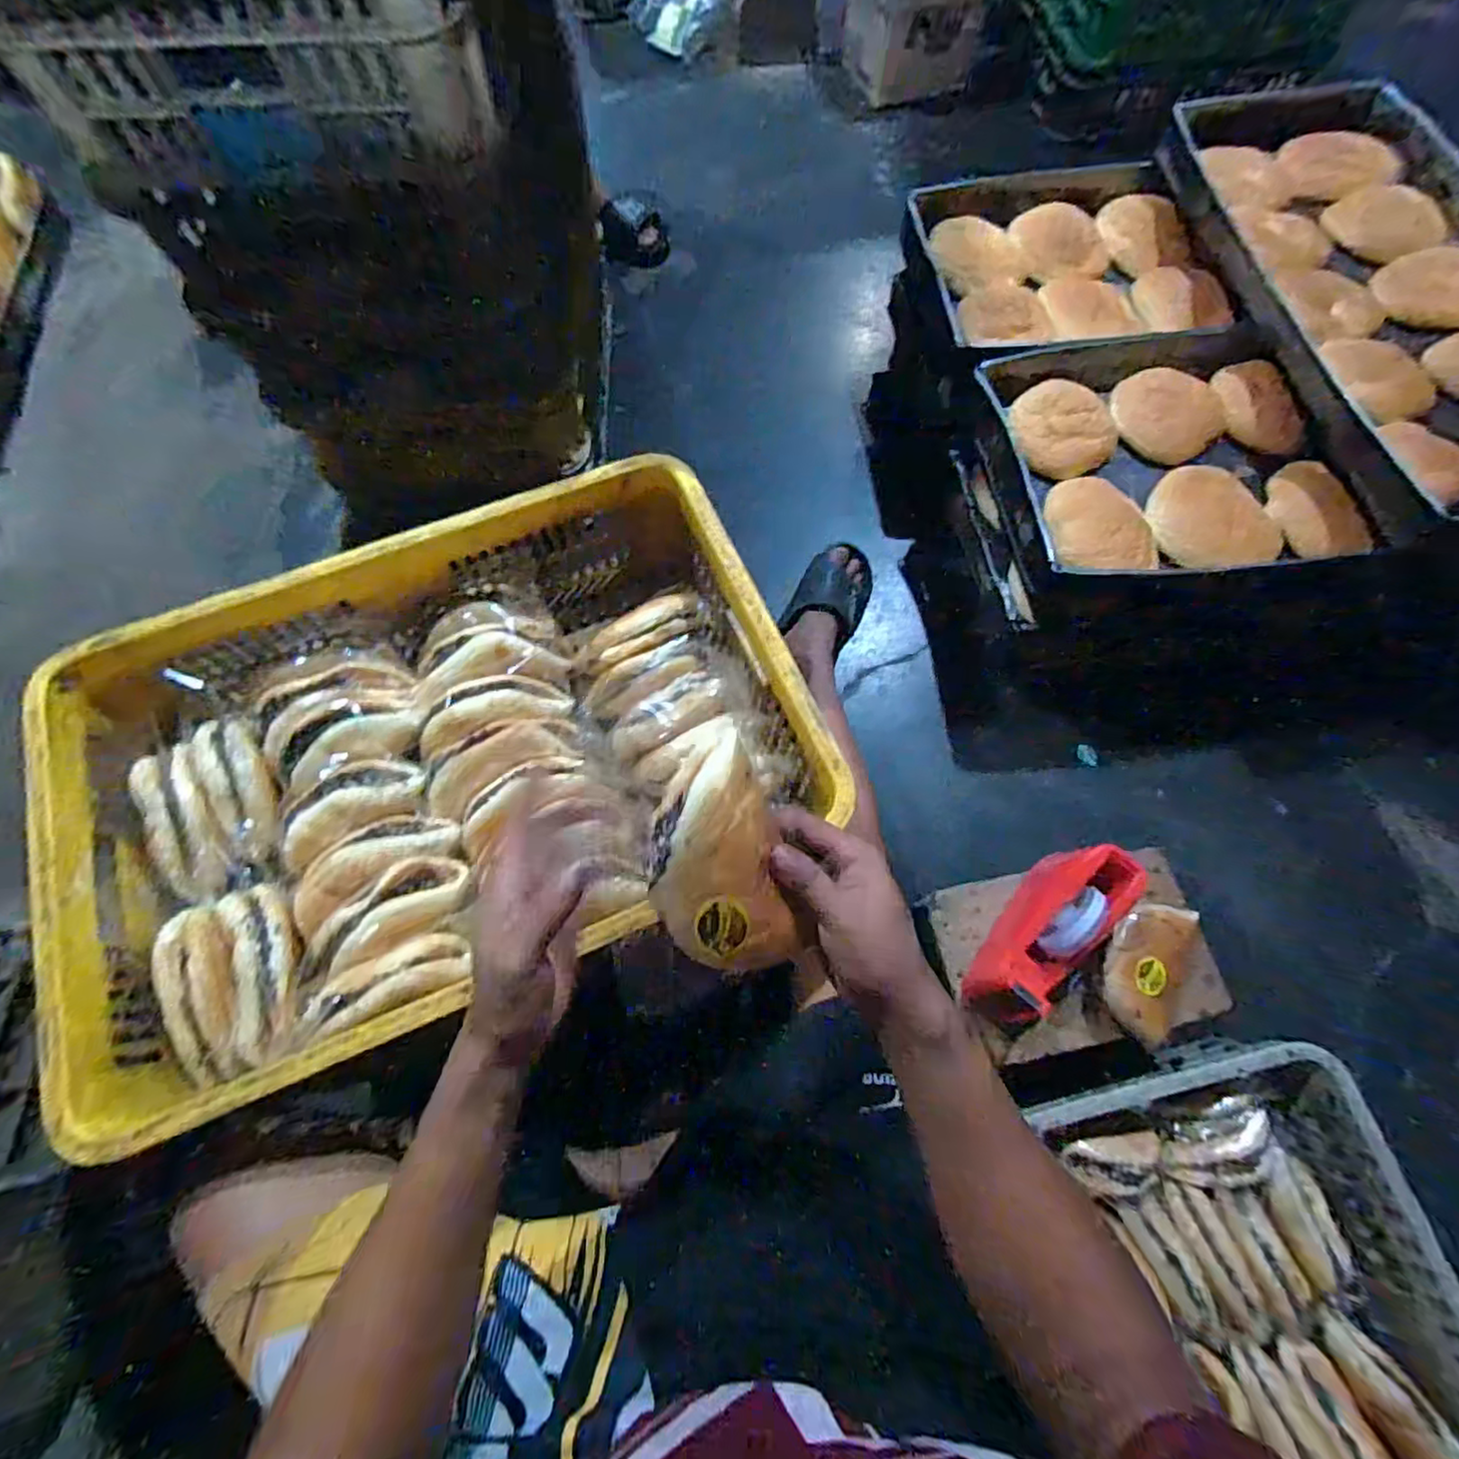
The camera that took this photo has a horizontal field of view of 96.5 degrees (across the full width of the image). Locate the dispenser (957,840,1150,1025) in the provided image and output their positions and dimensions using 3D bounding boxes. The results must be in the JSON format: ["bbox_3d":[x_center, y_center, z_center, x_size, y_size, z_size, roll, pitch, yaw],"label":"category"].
[{"bbox_3d":[0.332,0.211,0.667,0.086,0.112,0.217,41,89,14],"label":"dispenser"}]

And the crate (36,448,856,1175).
[{"bbox_3d":[-0.246,0.024,0.601,0.606,0.133,0.426,-23,71,-8],"label":"crate"}]

